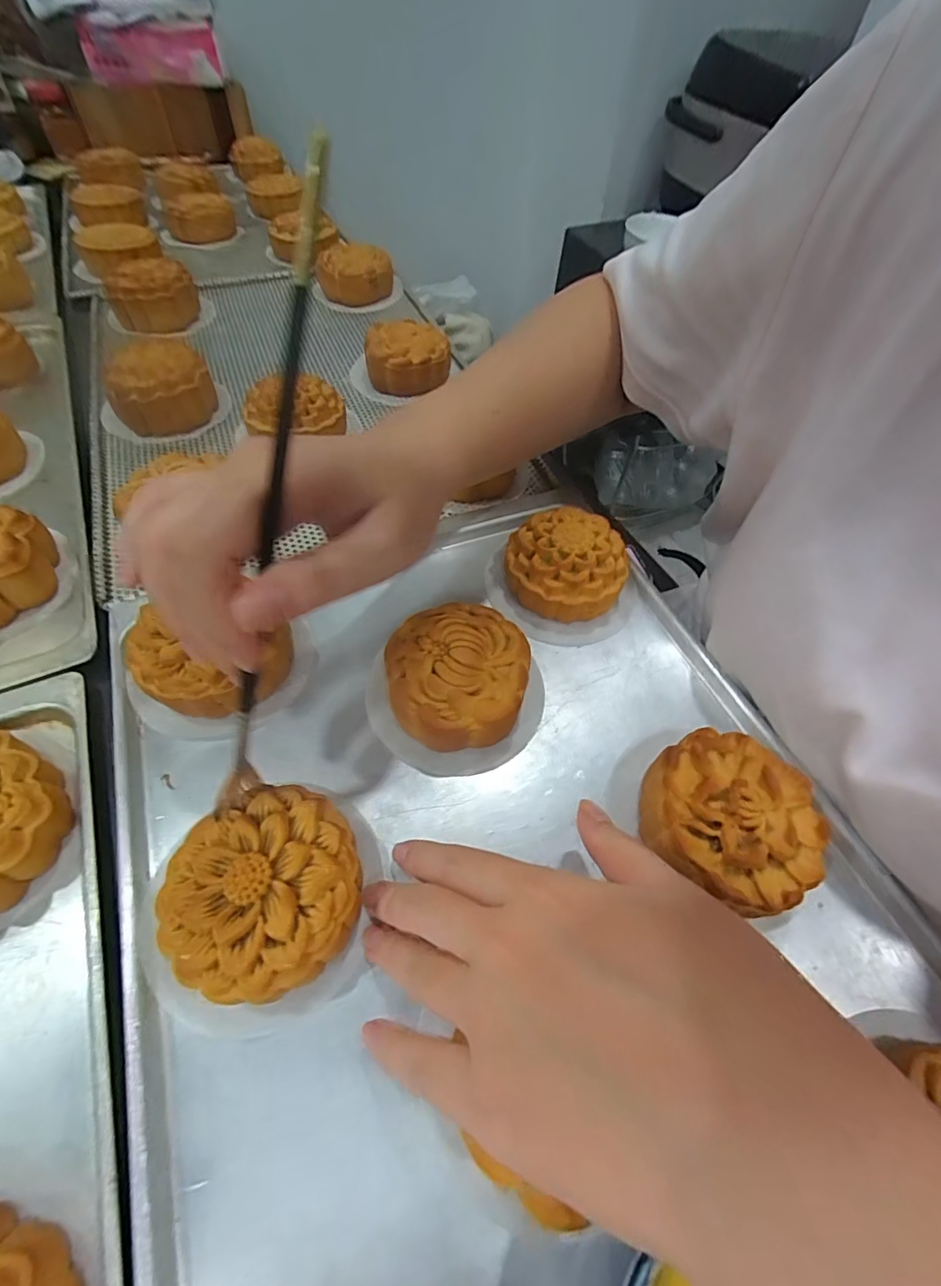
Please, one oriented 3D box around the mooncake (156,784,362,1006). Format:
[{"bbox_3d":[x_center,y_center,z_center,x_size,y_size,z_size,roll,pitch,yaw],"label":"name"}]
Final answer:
[{"bbox_3d":[-0.080,0.101,0.205,0.071,0.036,0.069,1,55,-2],"label":"mooncake"}]

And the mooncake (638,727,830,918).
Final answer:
[{"bbox_3d":[0.114,0.079,0.229,0.068,0.036,0.070,1,55,-2],"label":"mooncake"}]

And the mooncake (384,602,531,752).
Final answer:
[{"bbox_3d":[-0.006,0.018,0.267,0.074,0.036,0.079,7,55,2],"label":"mooncake"}]

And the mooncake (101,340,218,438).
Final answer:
[{"bbox_3d":[-0.238,-0.196,0.392,0.073,0.045,0.068,-25,60,-19],"label":"mooncake"}]

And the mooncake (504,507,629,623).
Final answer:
[{"bbox_3d":[0.060,-0.048,0.315,0.074,0.038,0.066,30,59,17],"label":"mooncake"}]

